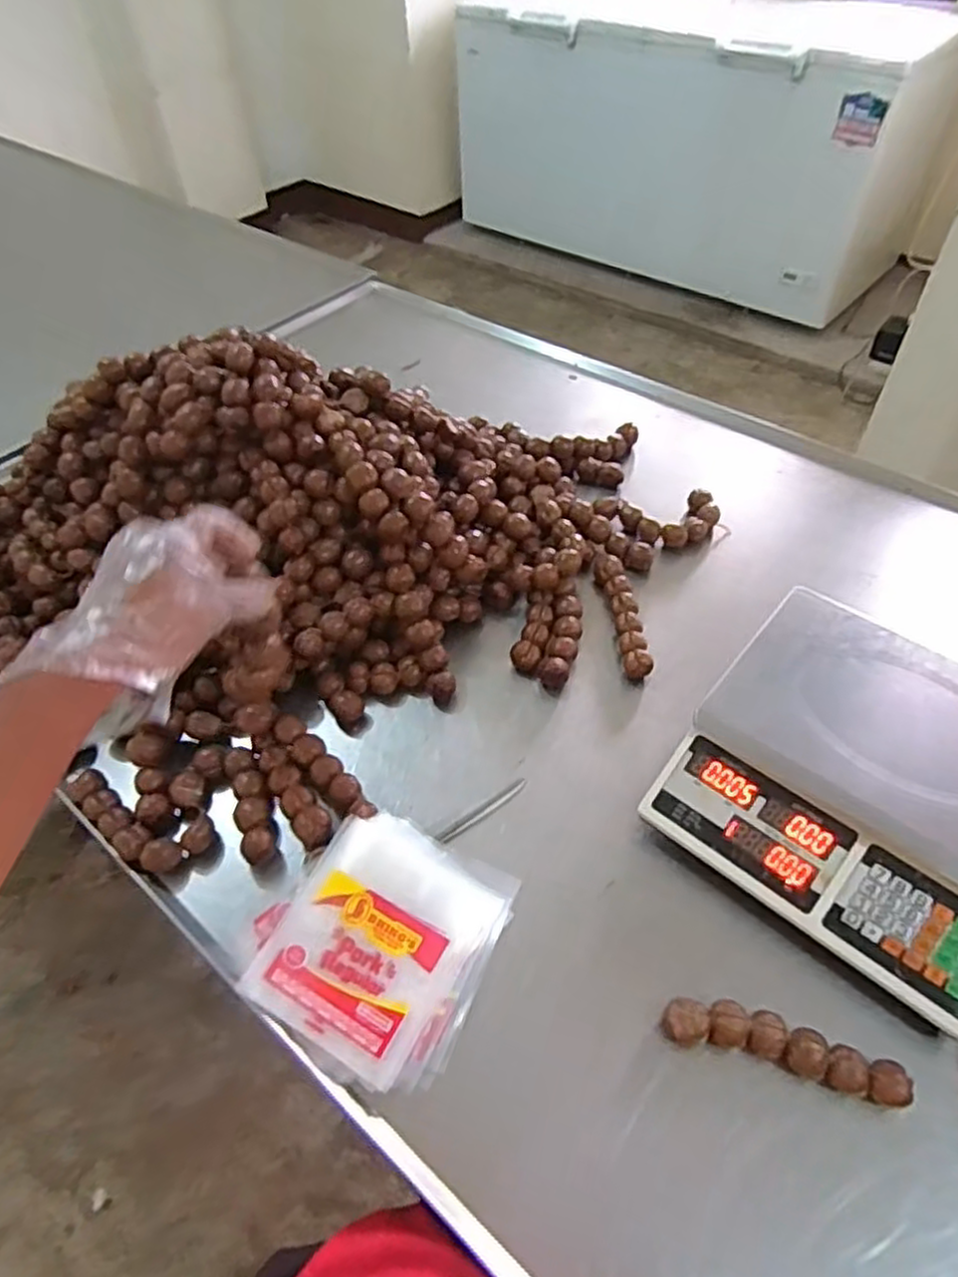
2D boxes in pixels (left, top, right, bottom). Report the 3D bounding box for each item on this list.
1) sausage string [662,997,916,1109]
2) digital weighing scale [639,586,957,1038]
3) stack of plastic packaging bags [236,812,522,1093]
[{"bbox_3d":[0.250,0.338,0.606,0.189,0.035,0.043,11,51,10],"label":"sausage string"},{"bbox_3d":[0.380,0.130,0.708,0.326,0.090,0.321,34,59,26],"label":"digital weighing scale"},{"bbox_3d":[-0.088,0.278,0.680,0.195,0.034,0.217,24,55,20],"label":"stack of plastic packaging bags"}]

